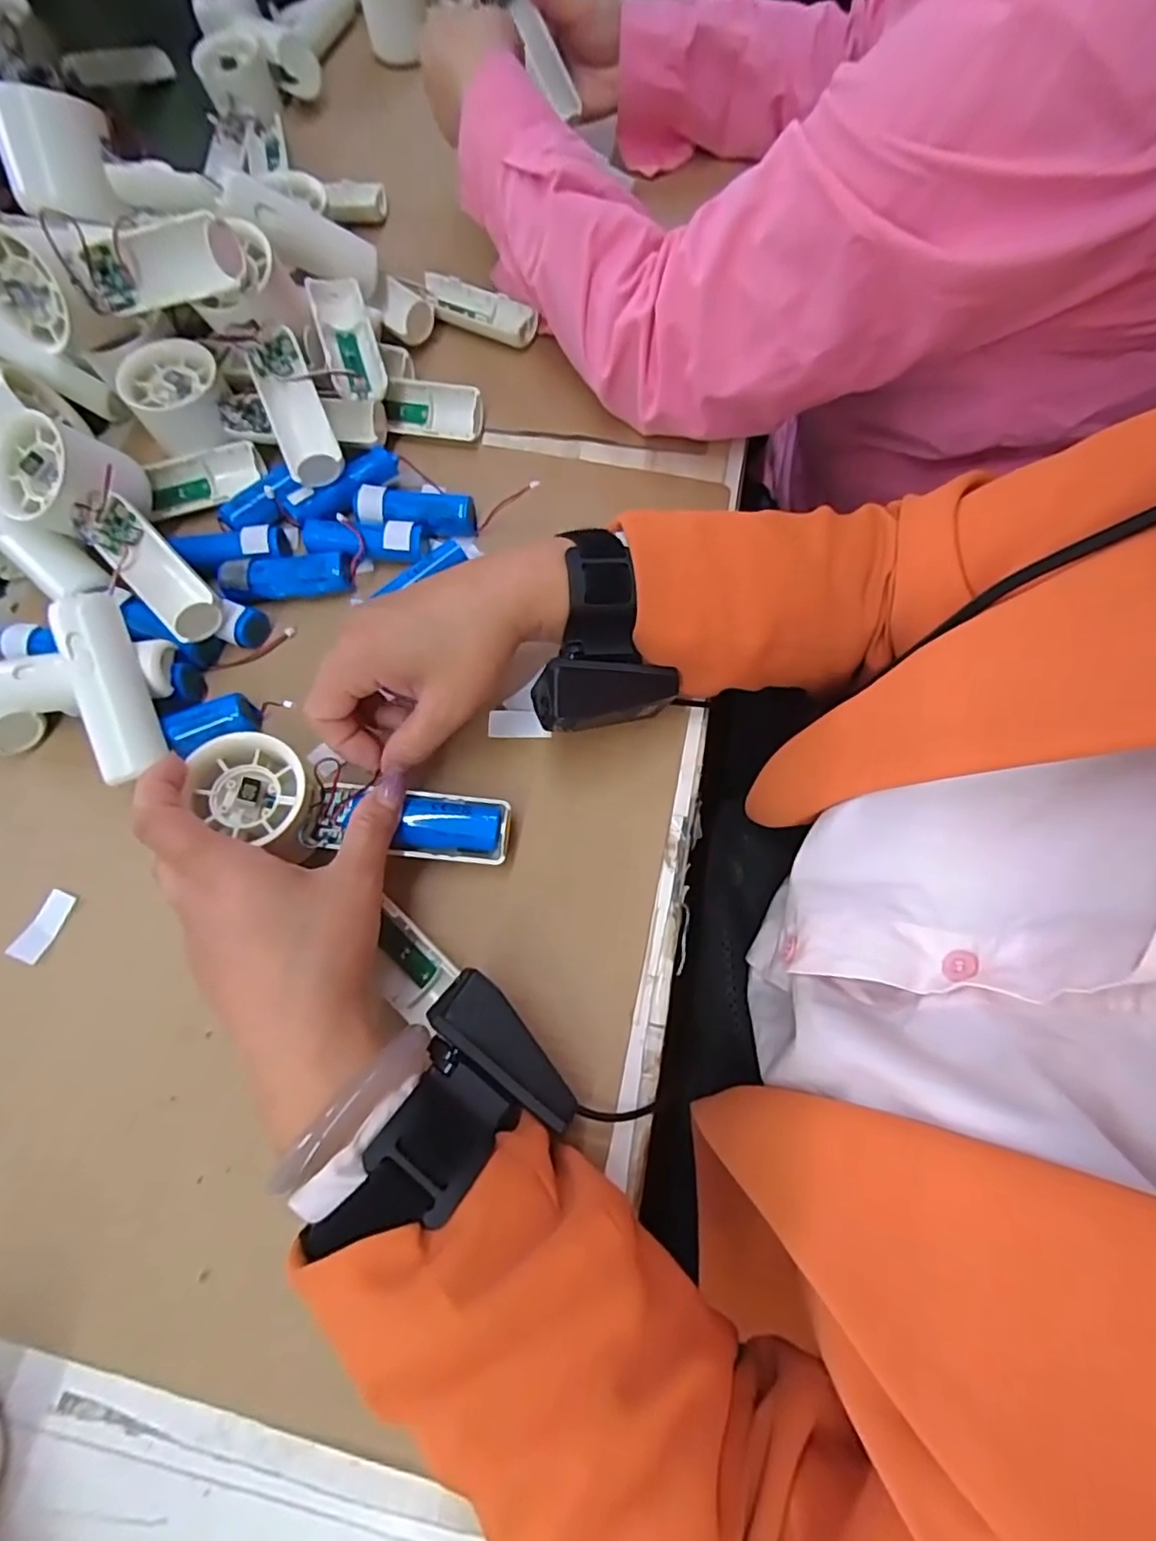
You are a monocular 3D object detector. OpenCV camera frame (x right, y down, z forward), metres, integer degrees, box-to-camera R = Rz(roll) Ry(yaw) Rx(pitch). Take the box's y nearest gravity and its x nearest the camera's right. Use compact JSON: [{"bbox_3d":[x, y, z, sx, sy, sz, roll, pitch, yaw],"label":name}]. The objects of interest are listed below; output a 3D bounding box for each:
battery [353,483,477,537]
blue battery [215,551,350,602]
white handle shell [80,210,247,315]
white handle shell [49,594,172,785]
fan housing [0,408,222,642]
[{"bbox_3d":[-0.102,-0.160,0.388,0.075,0.024,0.023,3,68,3],"label":"battery"},{"bbox_3d":[-0.174,-0.116,0.369,0.072,0.021,0.023,-7,68,-1],"label":"blue battery"},{"bbox_3d":[-0.228,-0.278,0.341,0.095,0.028,0.023,4,70,17],"label":"white handle shell"},{"bbox_3d":[-0.238,-0.043,0.315,0.026,0.020,0.094,-16,91,-4],"label":"white handle shell"},{"bbox_3d":[-0.256,-0.130,0.353,0.068,0.054,0.152,-44,89,-13],"label":"fan housing"}]

